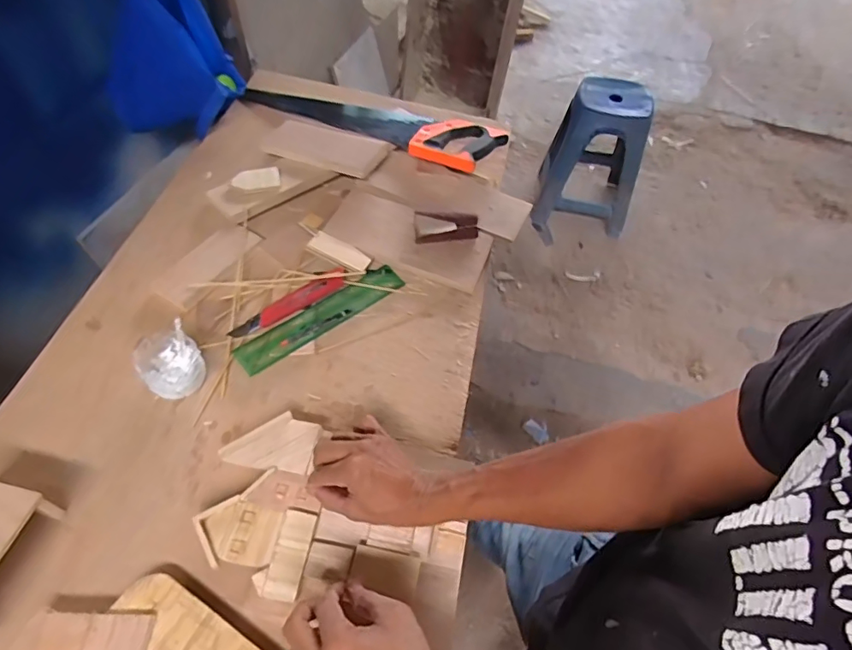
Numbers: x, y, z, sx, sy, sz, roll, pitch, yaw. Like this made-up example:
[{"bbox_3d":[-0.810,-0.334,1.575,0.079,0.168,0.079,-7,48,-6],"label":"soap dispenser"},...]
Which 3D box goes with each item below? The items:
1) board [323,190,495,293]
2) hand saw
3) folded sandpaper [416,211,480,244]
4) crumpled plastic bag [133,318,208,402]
[{"bbox_3d":[-0.027,-0.138,0.805,0.250,0.019,0.121,23,57,6],"label":"board"},{"bbox_3d":[-0.102,-0.387,0.943,0.487,0.033,0.134,20,55,9],"label":"hand saw"},{"bbox_3d":[0.031,-0.154,0.800,0.097,0.020,0.052,0,54,-5],"label":"folded sandpaper"},{"bbox_3d":[-0.306,0.043,0.614,0.069,0.069,0.066,35,59,18],"label":"crumpled plastic bag"}]

